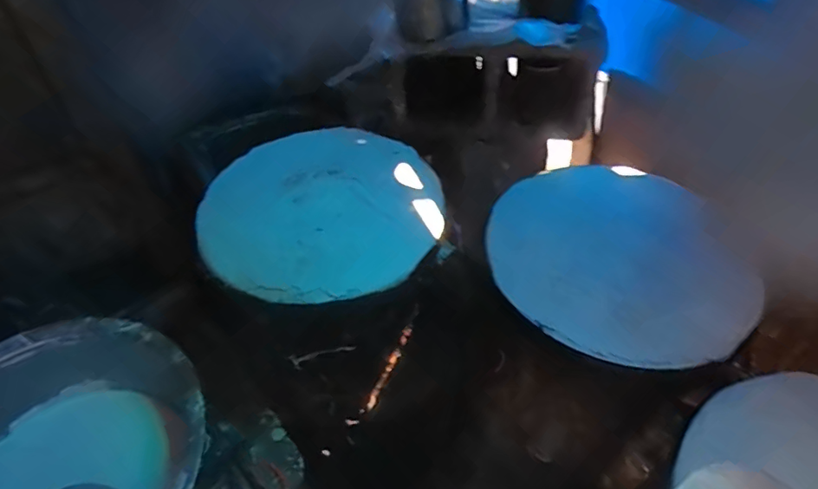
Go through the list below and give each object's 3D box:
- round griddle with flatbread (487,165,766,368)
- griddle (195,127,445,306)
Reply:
[{"bbox_3d":[0.294,0.009,0.739,0.340,0.021,0.351,0,48,0],"label":"round griddle with flatbread"},{"bbox_3d":[-0.134,-0.058,0.800,0.361,0.038,0.350,0,48,0],"label":"griddle"}]

